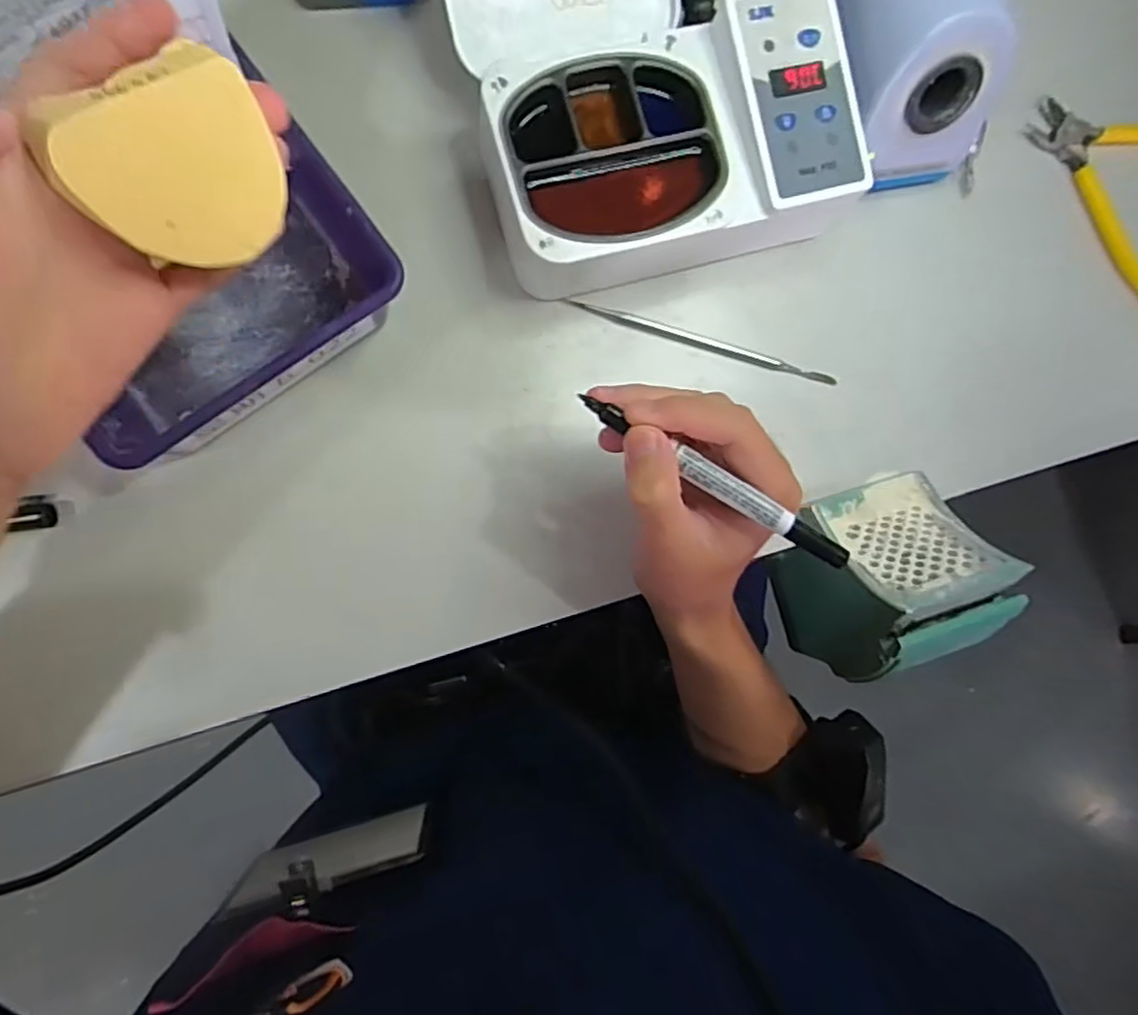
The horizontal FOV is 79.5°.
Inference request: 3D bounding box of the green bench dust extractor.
[{"bbox_3d":[0.188,0.041,0.407,0.082,0.125,0.111,-19,90,-9],"label":"green bench dust extractor"}]

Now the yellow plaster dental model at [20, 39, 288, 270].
[{"bbox_3d":[-0.134,-0.115,0.235,0.063,0.059,0.027,-39,50,-14],"label":"yellow plaster dental model"}]

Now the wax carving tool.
[{"bbox_3d":[0.081,-0.097,0.402,0.168,0.009,0.010,14,85,-8],"label":"wax carving tool"}]

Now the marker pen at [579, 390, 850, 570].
[{"bbox_3d":[0.061,-0.012,0.291,0.129,0.009,0.009,32,82,4],"label":"marker pen"}]

